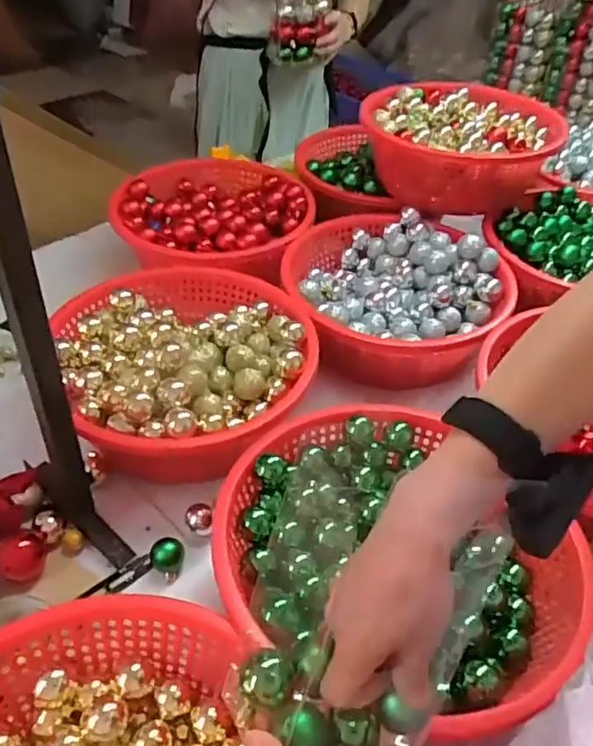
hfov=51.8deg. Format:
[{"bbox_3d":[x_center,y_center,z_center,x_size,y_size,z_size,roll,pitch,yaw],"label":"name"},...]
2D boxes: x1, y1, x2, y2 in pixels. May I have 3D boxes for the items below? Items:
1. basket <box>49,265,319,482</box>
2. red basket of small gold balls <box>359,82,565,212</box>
[{"bbox_3d":[-0.154,-0.011,0.852,0.346,0.137,0.358,2,43,-2],"label":"basket"},{"bbox_3d":[0.305,-0.424,1.156,0.344,0.143,0.340,20,45,16],"label":"red basket of small gold balls"}]

